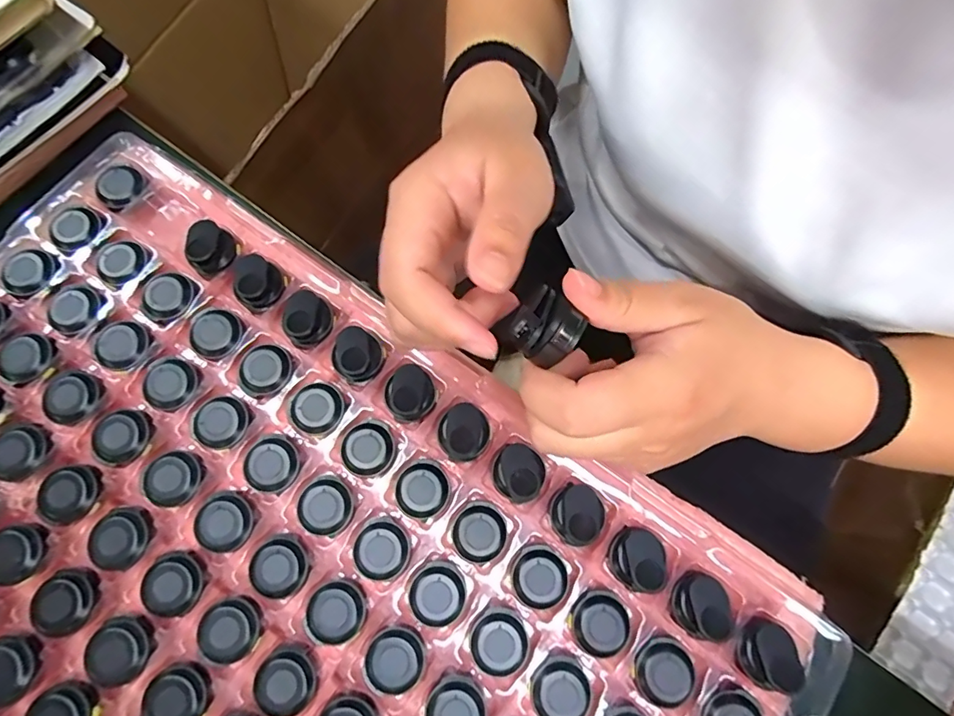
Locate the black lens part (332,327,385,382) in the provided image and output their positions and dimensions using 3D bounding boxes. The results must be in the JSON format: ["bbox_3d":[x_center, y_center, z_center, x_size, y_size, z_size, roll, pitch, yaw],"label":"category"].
[{"bbox_3d":[-0.066,-0.002,0.273,0.025,0.013,0.028,-19,75,-7],"label":"black lens part"}]

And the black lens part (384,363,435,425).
[{"bbox_3d":[-0.037,0.020,0.268,0.026,0.011,0.028,0,74,-1],"label":"black lens part"}]

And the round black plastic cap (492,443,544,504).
[{"bbox_3d":[0.022,0.061,0.259,0.027,0.011,0.026,0,74,-1],"label":"round black plastic cap"}]

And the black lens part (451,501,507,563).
[{"bbox_3d":[0.001,0.091,0.254,0.027,0.004,0.028,0,74,-1],"label":"black lens part"}]

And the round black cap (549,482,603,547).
[{"bbox_3d":[0.051,0.081,0.253,0.024,0.014,0.029,27,75,6],"label":"round black cap"}]

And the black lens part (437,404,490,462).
[{"bbox_3d":[-0.007,0.040,0.262,0.026,0.013,0.028,0,74,-1],"label":"black lens part"}]

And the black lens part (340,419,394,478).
[{"bbox_3d":[-0.059,0.048,0.264,0.027,0.006,0.029,-19,75,-7],"label":"black lens part"}]

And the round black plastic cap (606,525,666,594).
[{"bbox_3d":[0.082,0.102,0.247,0.024,0.017,0.028,29,75,6],"label":"round black plastic cap"}]

